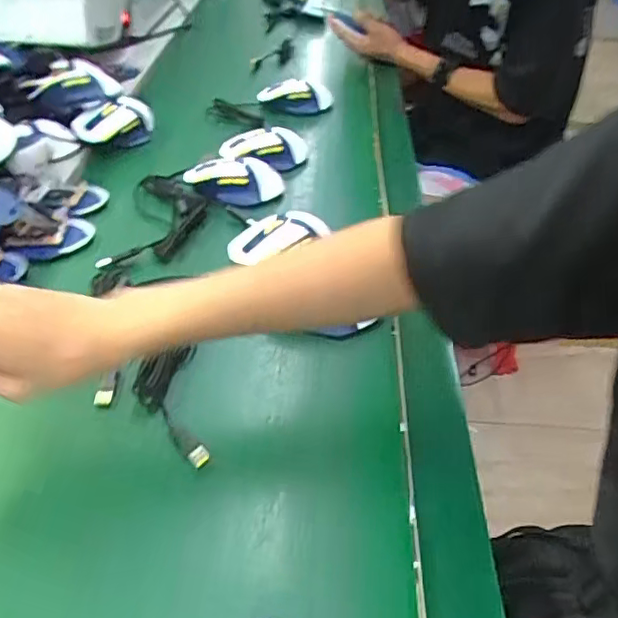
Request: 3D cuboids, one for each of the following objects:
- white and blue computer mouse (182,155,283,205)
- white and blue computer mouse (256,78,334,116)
[{"bbox_3d":[-0.092,-0.161,0.718,0.120,0.039,0.060,2,41,-4],"label":"white and blue computer mouse"},{"bbox_3d":[-0.021,-0.345,0.931,0.119,0.056,0.047,2,40,-2],"label":"white and blue computer mouse"}]

